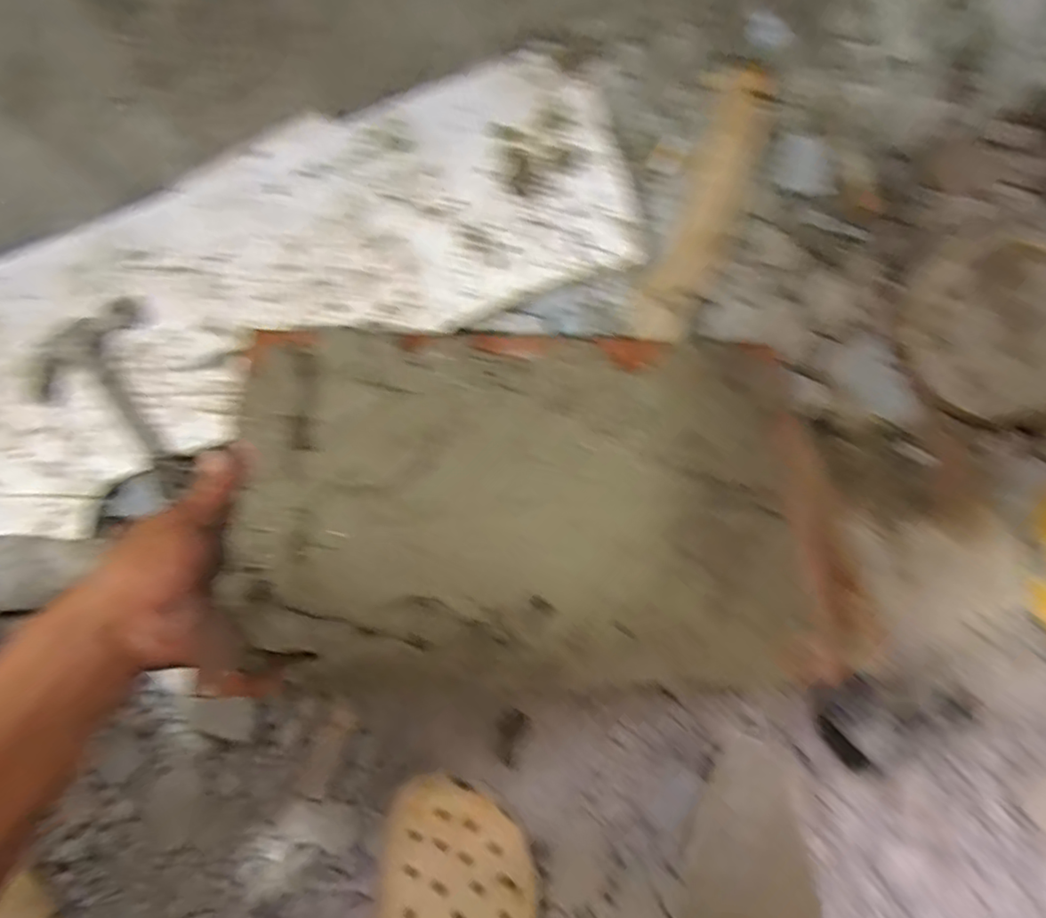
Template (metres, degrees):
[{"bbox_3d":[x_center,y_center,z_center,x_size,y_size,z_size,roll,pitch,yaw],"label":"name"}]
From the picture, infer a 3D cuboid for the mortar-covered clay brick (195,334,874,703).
[{"bbox_3d":[0.012,0.022,0.438,0.392,0.027,0.252,-1,67,-5],"label":"mortar-covered clay brick"}]

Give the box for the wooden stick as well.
[{"bbox_3d":[0.148,-0.203,0.515,0.051,0.048,0.239,23,76,8],"label":"wooden stick"}]

